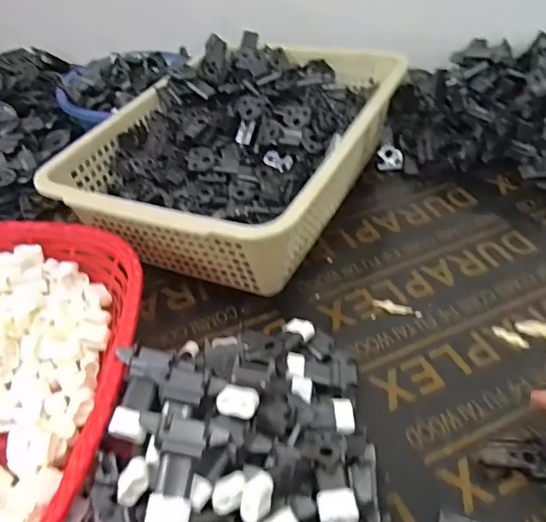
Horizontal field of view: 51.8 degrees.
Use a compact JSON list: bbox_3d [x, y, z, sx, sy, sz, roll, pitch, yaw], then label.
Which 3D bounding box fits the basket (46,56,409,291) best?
[{"bbox_3d":[-0.037,-0.132,0.656,0.288,0.103,0.381,17,46,21],"label":"basket"}]

